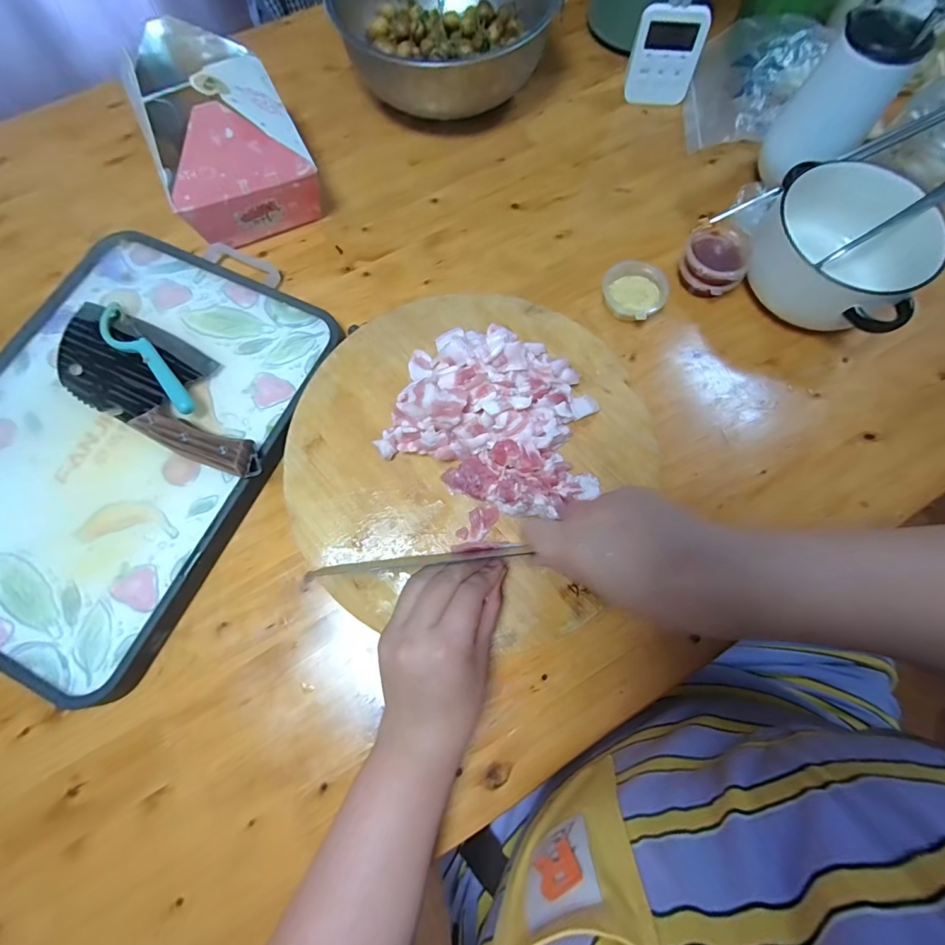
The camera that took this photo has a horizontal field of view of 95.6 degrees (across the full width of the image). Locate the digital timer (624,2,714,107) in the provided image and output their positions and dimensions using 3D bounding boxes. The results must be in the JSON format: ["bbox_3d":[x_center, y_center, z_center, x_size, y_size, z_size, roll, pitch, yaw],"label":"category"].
[{"bbox_3d":[0.222,-0.475,0.491,0.075,0.081,0.011,4,54,1],"label":"digital timer"}]

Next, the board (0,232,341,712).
[{"bbox_3d":[-0.332,-0.043,0.385,0.296,0.028,0.389,24,75,8],"label":"board"}]

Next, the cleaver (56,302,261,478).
[{"bbox_3d":[-0.288,-0.083,0.390,0.254,0.026,0.092,25,76,7],"label":"cleaver"}]

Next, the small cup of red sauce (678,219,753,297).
[{"bbox_3d":[0.246,-0.214,0.433,0.061,0.037,0.069,43,79,11],"label":"small cup of red sauce"}]

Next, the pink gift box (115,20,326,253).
[{"bbox_3d":[-0.247,-0.344,0.436,0.127,0.116,0.173,-22,76,-6],"label":"pink gift box"}]

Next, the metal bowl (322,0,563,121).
[{"bbox_3d":[-0.041,-0.546,0.505,0.227,0.086,0.249,-19,76,-5],"label":"metal bowl"}]

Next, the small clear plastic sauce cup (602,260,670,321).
[{"bbox_3d":[0.163,-0.183,0.434,0.055,0.024,0.059,0,75,0],"label":"small clear plastic sauce cup"}]

